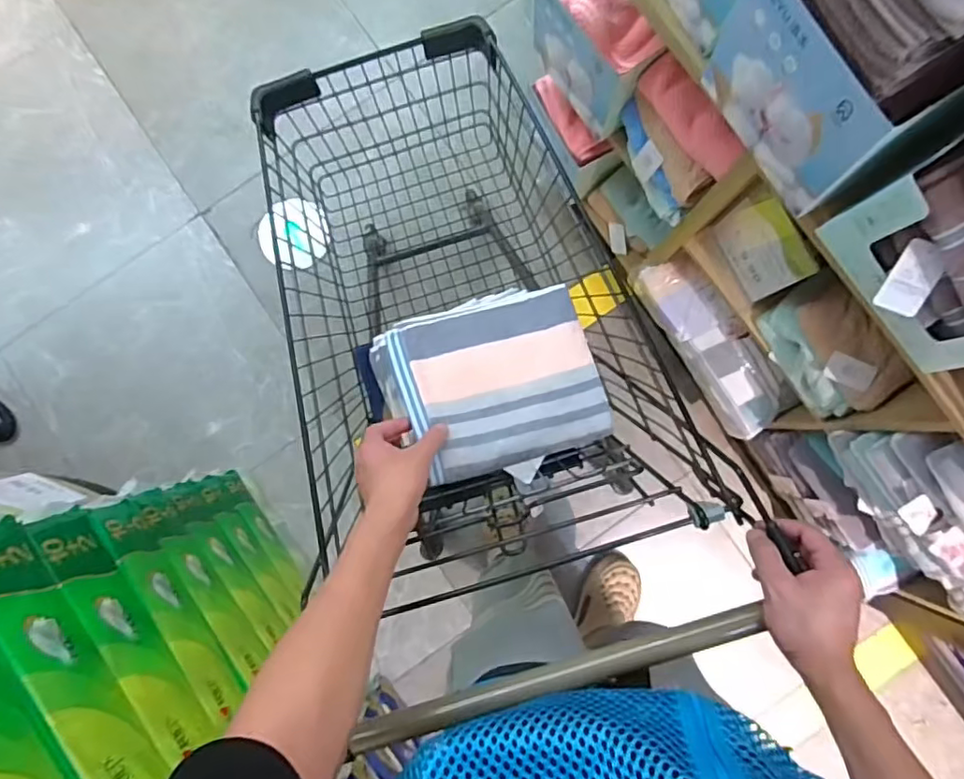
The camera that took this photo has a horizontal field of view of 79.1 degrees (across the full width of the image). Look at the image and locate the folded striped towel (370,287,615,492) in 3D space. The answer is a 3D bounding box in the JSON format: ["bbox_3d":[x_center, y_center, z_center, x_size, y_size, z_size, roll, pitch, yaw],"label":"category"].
[{"bbox_3d":[0.016,-0.014,0.694,0.253,0.026,0.206,-15,73,-13],"label":"folded striped towel"}]

